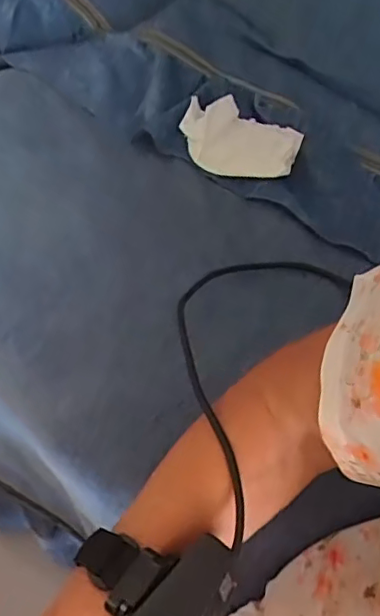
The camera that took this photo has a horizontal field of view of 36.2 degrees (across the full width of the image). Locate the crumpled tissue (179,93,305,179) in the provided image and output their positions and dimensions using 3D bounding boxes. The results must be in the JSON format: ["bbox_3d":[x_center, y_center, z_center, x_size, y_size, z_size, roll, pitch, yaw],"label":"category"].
[{"bbox_3d":[0.053,-0.176,0.590,0.116,0.036,0.093,17,55,8],"label":"crumpled tissue"}]

